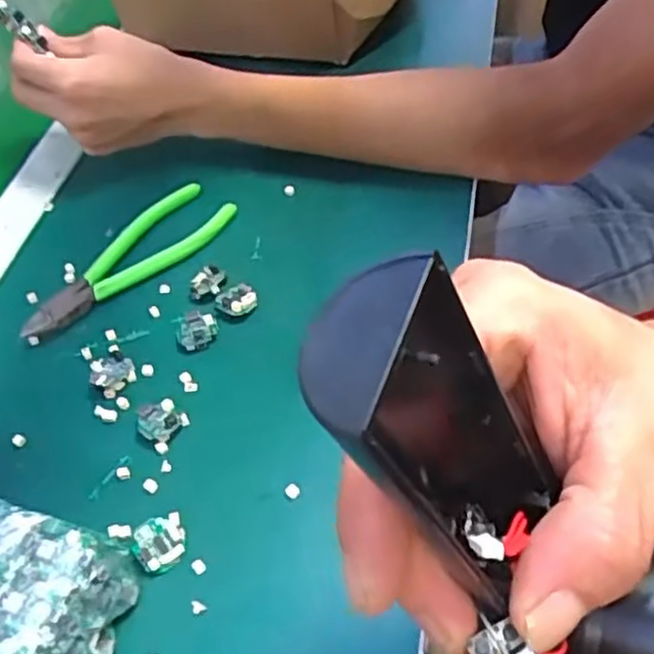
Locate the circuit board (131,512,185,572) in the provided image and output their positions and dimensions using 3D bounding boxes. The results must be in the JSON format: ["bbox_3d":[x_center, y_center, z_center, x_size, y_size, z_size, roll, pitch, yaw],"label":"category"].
[{"bbox_3d":[-0.079,0.101,0.346,0.023,0.009,0.024,-22,52,-13],"label":"circuit board"}]

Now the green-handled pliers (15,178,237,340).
[{"bbox_3d":[-0.127,-0.043,0.478,0.049,0.015,0.153,30,59,26],"label":"green-handled pliers"}]

